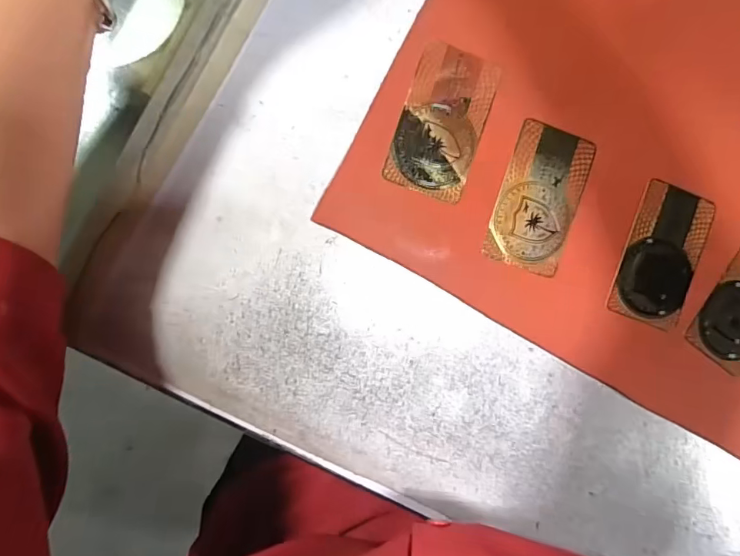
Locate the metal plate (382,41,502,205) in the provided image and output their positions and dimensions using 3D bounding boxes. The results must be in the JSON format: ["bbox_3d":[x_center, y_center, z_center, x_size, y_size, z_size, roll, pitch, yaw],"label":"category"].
[{"bbox_3d":[0.043,-0.091,0.284,0.049,0.004,0.085,18,91,-6],"label":"metal plate"}]

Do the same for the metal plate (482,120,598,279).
[{"bbox_3d":[0.102,-0.048,0.291,0.049,0.004,0.085,17,91,-6],"label":"metal plate"}]

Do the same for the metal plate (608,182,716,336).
[{"bbox_3d":[0.182,-0.014,0.304,0.049,0.004,0.086,20,90,-6],"label":"metal plate"}]

